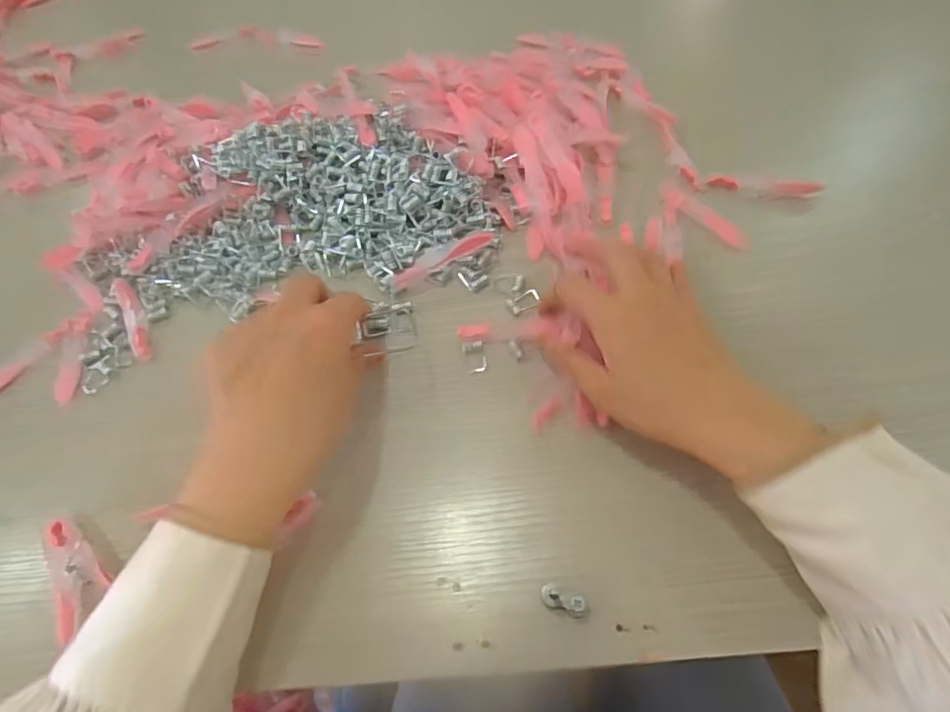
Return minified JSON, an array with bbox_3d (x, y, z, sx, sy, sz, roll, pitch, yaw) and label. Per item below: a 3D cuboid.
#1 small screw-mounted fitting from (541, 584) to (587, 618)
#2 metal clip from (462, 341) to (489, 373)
[{"bbox_3d":[0.046,0.126,0.288,0.024,0.014,0.011,21,63,15],"label":"small screw-mounted fitting"},{"bbox_3d":[0.000,0.001,0.371,0.015,0.008,0.021,-8,60,-1],"label":"metal clip"}]

